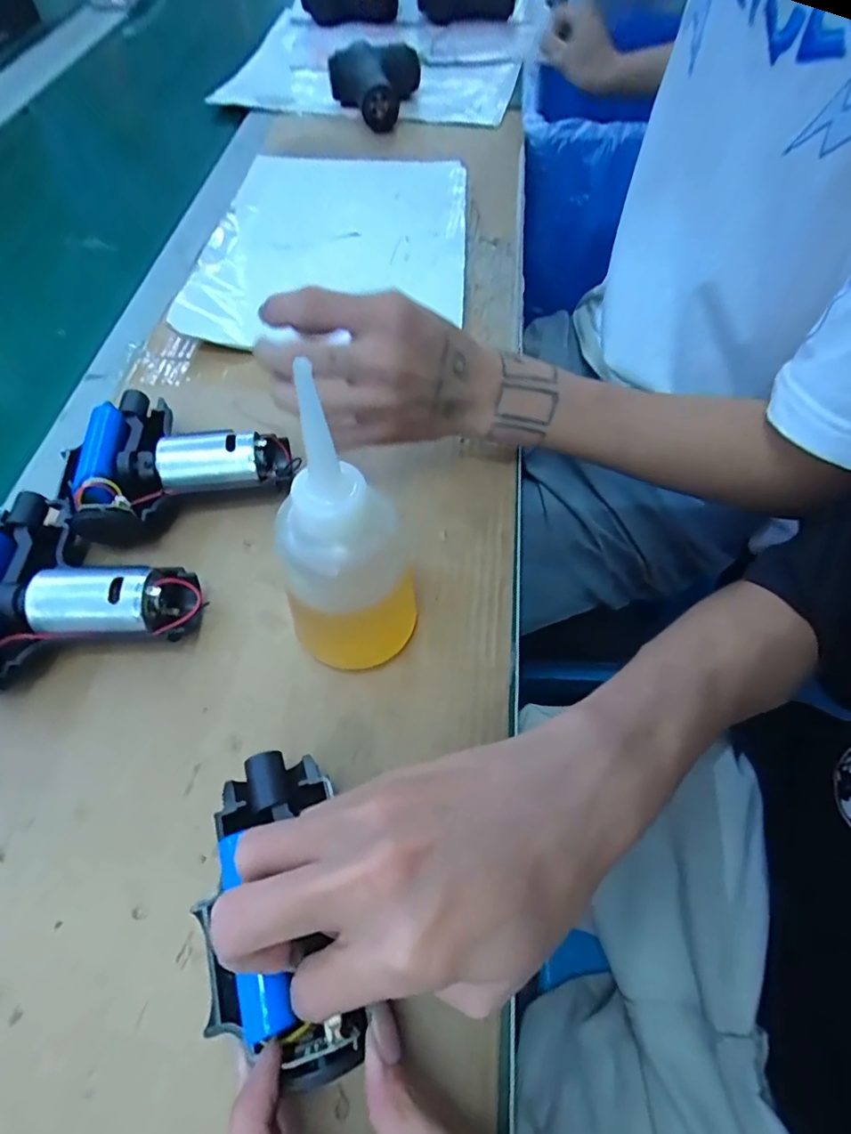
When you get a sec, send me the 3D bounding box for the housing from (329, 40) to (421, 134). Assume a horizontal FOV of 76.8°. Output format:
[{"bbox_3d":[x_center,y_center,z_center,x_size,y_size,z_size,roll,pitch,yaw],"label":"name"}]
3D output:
[{"bbox_3d":[-0.055,-0.534,0.605,0.097,0.061,0.125,-5,59,-2],"label":"housing"}]

